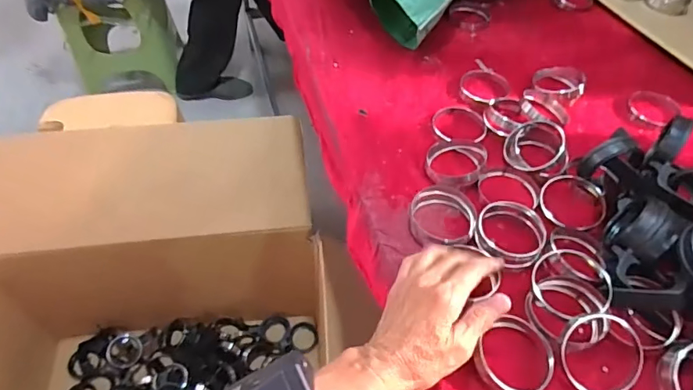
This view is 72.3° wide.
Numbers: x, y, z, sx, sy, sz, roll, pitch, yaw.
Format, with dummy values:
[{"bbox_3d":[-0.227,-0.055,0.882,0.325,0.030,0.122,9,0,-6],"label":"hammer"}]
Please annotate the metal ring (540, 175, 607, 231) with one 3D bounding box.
[{"bbox_3d":[0.261,0.007,0.548,0.070,0.018,0.077,14,52,10],"label":"metal ring"}]

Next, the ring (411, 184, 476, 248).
[{"bbox_3d":[0.108,0.022,0.529,0.071,0.026,0.061,4,51,2],"label":"ring"}]

